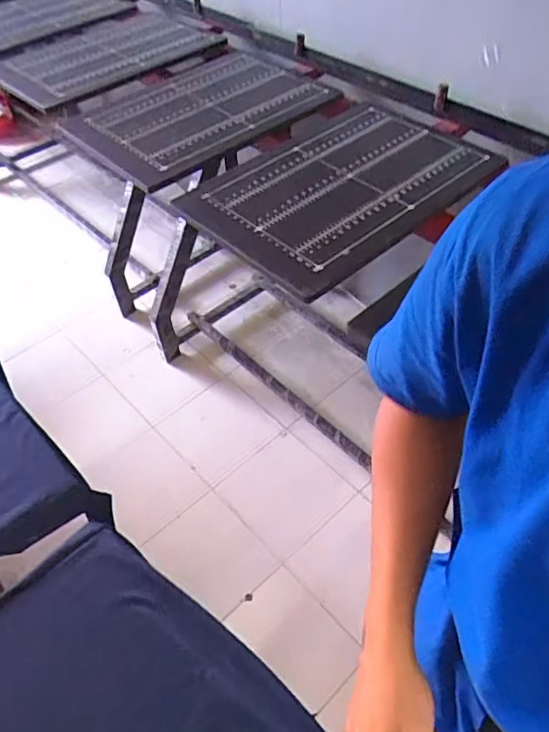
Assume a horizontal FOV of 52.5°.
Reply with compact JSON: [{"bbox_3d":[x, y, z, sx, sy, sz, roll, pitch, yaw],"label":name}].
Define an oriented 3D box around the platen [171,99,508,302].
[{"bbox_3d":[0.129,-0.376,1.121,0.573,0.037,0.398,-37,56,-24],"label":"platen"}]

